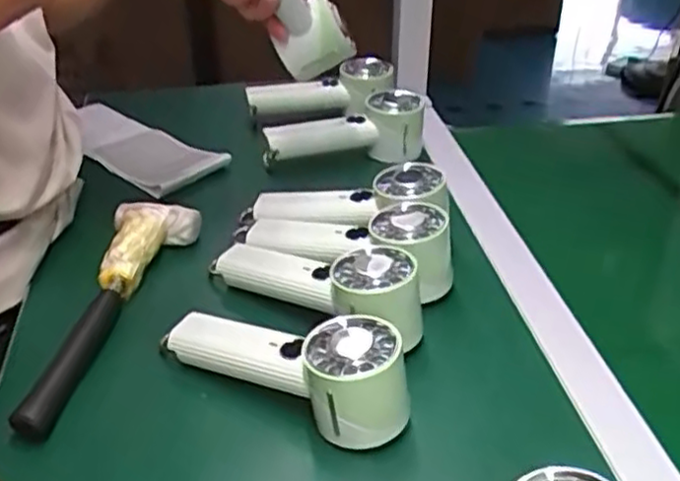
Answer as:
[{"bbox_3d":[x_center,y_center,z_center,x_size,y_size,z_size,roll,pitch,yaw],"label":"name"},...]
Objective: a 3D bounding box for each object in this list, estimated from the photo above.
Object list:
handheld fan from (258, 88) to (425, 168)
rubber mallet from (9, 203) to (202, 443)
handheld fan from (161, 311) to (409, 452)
[{"bbox_3d":[0.005,-0.116,0.749,0.175,0.070,0.055,-7,35,-11],"label":"handheld fan"},{"bbox_3d":[-0.170,0.045,0.559,0.077,0.048,0.224,2,34,2],"label":"rubber mallet"},{"bbox_3d":[-0.040,0.079,0.492,0.191,0.069,0.061,18,38,24],"label":"handheld fan"}]

